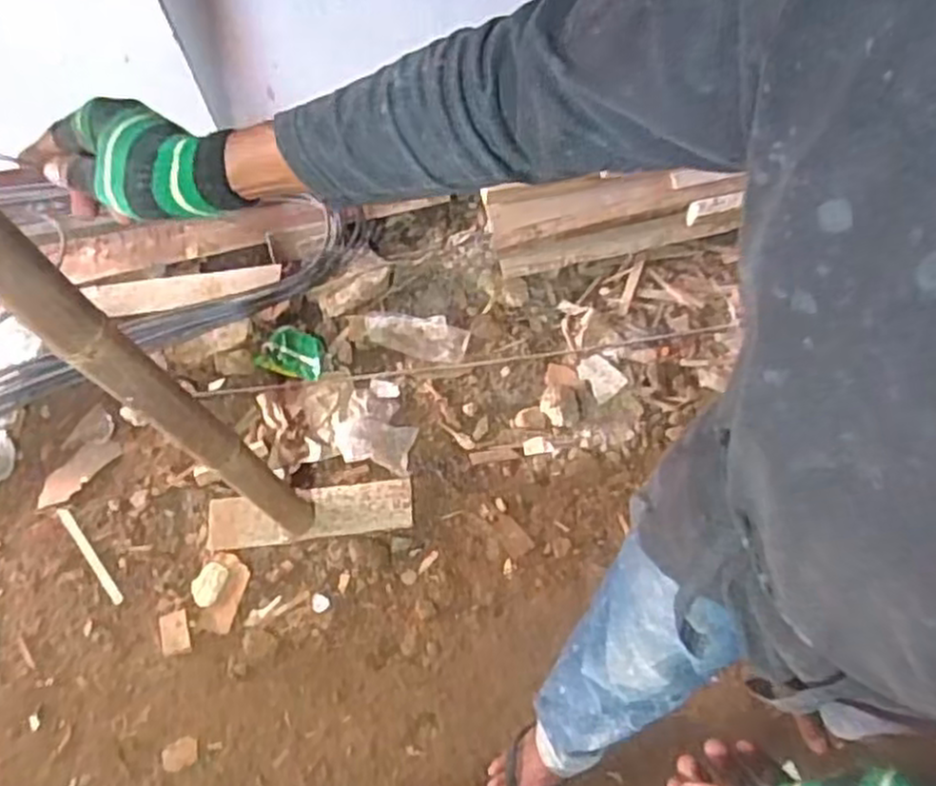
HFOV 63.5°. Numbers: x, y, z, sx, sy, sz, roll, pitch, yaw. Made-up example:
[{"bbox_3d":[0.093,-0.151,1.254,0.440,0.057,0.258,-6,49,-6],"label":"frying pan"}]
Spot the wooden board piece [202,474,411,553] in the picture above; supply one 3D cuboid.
[{"bbox_3d":[-0.307,0.229,1.457,0.394,0.020,0.104,-6,65,0],"label":"wooden board piece"}]

